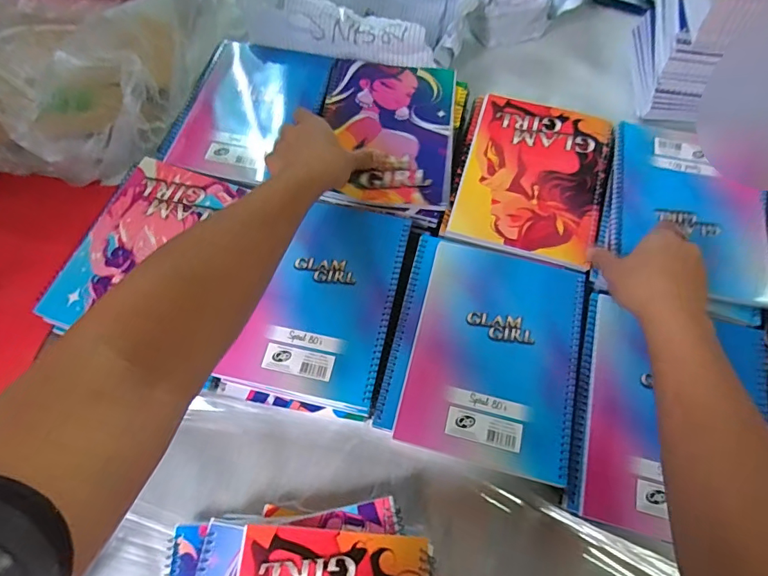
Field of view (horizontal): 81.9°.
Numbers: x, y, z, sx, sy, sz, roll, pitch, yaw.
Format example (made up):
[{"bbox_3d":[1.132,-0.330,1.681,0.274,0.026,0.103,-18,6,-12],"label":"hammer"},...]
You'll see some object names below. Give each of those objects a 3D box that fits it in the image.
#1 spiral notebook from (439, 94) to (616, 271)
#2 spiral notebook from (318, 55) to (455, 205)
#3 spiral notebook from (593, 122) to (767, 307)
[{"bbox_3d":[0.161,-0.123,0.485,0.156,0.009,0.195,15,69,7],"label":"spiral notebook"},{"bbox_3d":[0.005,-0.182,0.500,0.147,0.012,0.193,6,68,4],"label":"spiral notebook"},{"bbox_3d":[0.314,-0.084,0.457,0.153,0.012,0.196,13,69,6],"label":"spiral notebook"}]

